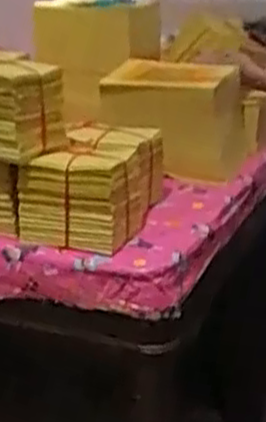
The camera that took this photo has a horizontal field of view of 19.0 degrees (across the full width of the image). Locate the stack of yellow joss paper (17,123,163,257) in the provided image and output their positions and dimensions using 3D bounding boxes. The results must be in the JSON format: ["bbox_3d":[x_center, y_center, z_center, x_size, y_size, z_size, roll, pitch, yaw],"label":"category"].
[{"bbox_3d":[-0.065,-0.043,1.268,0.172,0.133,0.209,6,23,18],"label":"stack of yellow joss paper"}]

